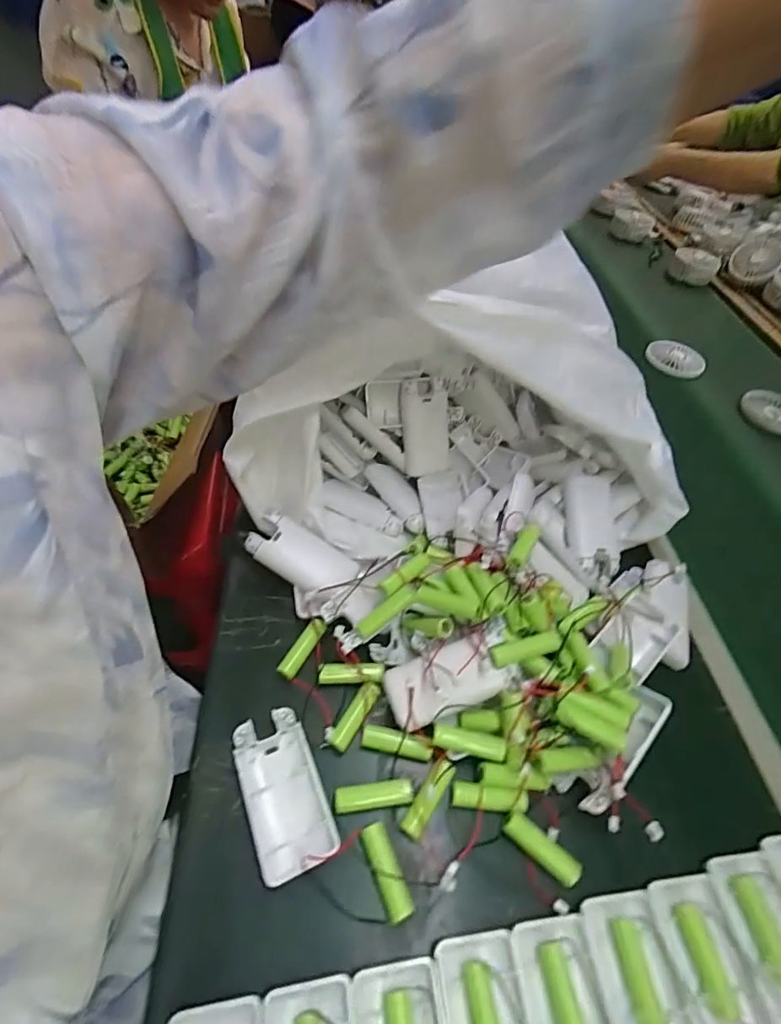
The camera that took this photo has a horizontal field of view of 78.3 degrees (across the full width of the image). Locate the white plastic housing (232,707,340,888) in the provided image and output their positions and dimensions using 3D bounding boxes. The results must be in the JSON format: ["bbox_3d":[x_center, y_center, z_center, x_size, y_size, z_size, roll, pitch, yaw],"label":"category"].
[{"bbox_3d":[-0.071,0.182,0.314,0.047,0.015,0.094,-18,58,-19],"label":"white plastic housing"}]

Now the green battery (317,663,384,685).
[{"bbox_3d":[-0.030,0.122,0.363,0.048,0.011,0.013,1,54,-7],"label":"green battery"}]

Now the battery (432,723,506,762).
[{"bbox_3d":[0.054,0.159,0.330,0.050,0.014,0.015,10,53,0],"label":"battery"}]

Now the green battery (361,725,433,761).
[{"bbox_3d":[0.005,0.163,0.339,0.049,0.014,0.014,13,53,2],"label":"green battery"}]

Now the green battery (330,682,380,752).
[{"bbox_3d":[-0.025,0.148,0.350,0.014,0.014,0.050,27,55,13],"label":"green battery"}]

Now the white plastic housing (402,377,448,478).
[{"bbox_3d":[0.035,-0.082,0.478,0.041,0.095,0.023,-13,27,-16],"label":"white plastic housing"}]

